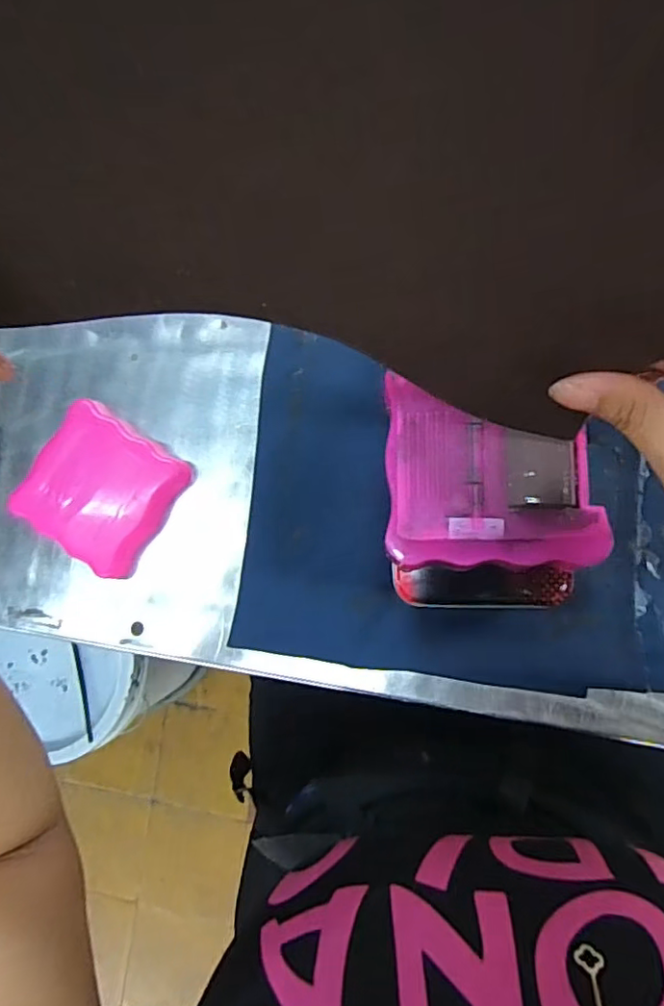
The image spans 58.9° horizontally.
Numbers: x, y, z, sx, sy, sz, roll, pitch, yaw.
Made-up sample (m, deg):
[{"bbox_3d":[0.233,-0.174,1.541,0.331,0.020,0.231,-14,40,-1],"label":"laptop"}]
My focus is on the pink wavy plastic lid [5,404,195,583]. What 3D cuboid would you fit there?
[{"bbox_3d":[-0.177,-0.010,0.451,0.101,0.028,0.103,33,90,10],"label":"pink wavy plastic lid"}]

